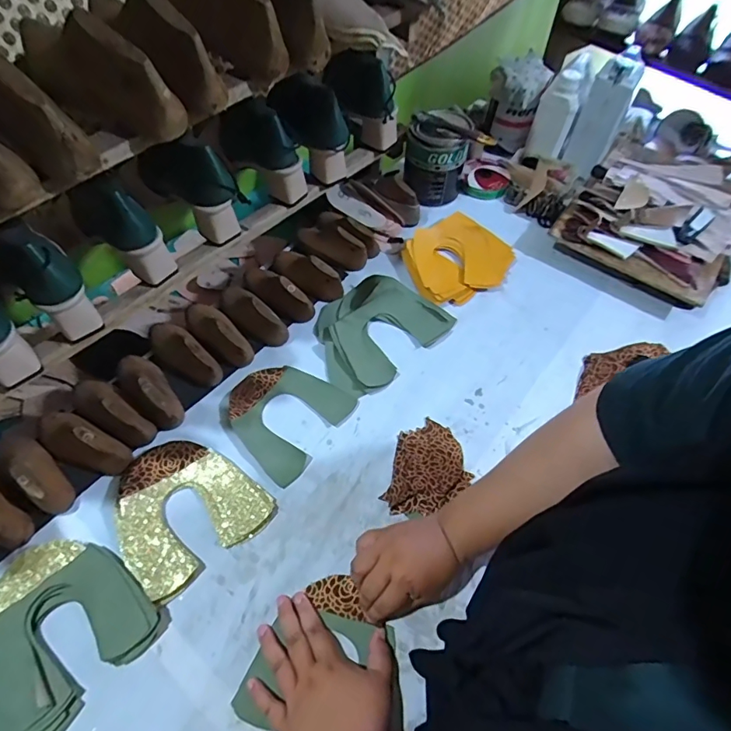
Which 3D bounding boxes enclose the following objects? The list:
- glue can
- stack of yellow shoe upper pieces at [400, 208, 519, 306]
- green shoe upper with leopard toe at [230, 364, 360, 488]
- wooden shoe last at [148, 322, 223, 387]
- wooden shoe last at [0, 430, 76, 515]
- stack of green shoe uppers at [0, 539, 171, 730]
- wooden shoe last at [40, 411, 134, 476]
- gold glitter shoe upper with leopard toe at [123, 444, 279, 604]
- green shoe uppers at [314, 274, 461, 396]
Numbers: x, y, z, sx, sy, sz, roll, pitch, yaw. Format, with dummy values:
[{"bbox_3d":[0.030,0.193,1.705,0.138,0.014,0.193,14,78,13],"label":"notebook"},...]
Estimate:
[{"bbox_3d":[0.131,-0.366,0.830,0.121,0.117,0.108,-18,60,-14],"label":"glue can"},{"bbox_3d":[0.155,-0.179,0.786,0.189,0.038,0.144,-30,64,-20],"label":"stack of yellow shoe upper pieces"},{"bbox_3d":[-0.116,0.063,0.644,0.150,0.007,0.150,32,61,16],"label":"green shoe upper with leopard toe"},{"bbox_3d":[-0.261,-0.022,0.661,0.142,0.048,0.055,40,64,20],"label":"wooden shoe last"},{"bbox_3d":[-0.409,0.125,0.565,0.137,0.049,0.051,35,62,18],"label":"wooden shoe last"},{"bbox_3d":[-0.330,0.274,0.493,0.170,0.022,0.165,38,63,19],"label":"stack of green shoe uppers"},{"bbox_3d":[-0.360,0.092,0.585,0.139,0.053,0.052,25,60,13],"label":"wooden shoe last"},{"bbox_3d":[-0.216,0.165,0.568,0.158,0.019,0.156,-34,65,-22],"label":"gold glitter shoe upper with leopard toe"},{"bbox_3d":[0.011,-0.060,0.712,0.202,0.033,0.157,-39,67,-24],"label":"green shoe uppers"}]

